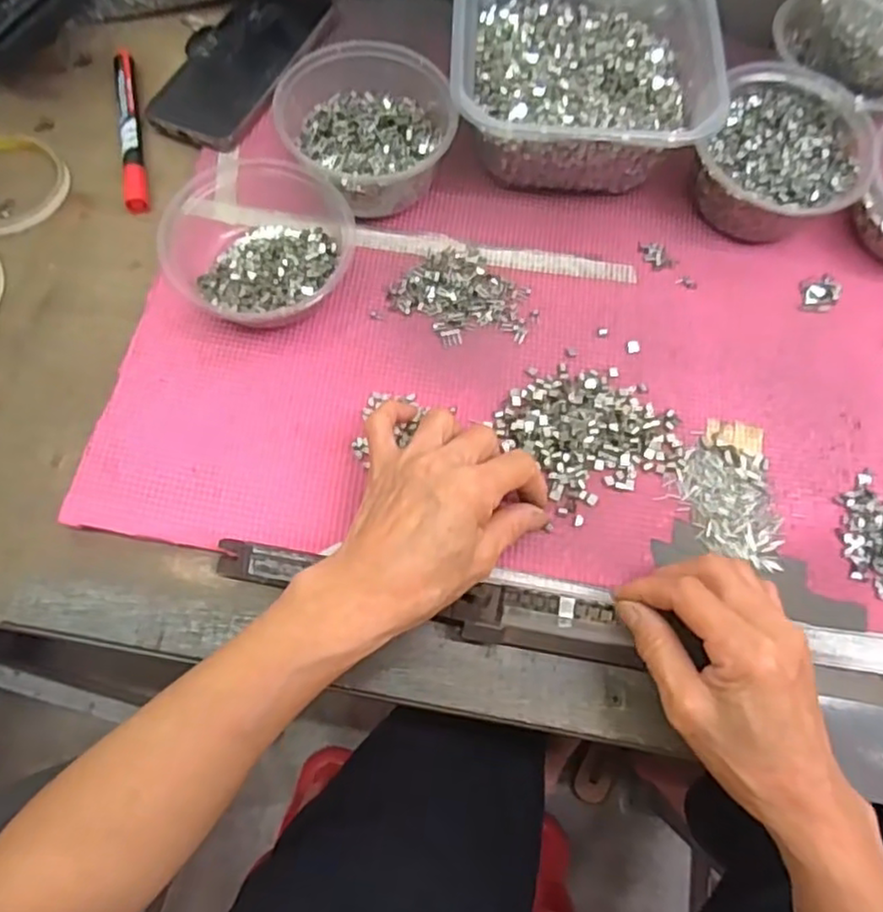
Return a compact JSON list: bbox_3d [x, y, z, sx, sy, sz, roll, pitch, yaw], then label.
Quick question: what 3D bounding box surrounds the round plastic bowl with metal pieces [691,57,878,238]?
[{"bbox_3d":[0.229,-0.202,0.459,0.104,0.055,0.117,26,72,7],"label":"round plastic bowl with metal pieces"}]

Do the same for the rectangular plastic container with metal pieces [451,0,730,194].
[{"bbox_3d":[0.094,-0.280,0.474,0.171,0.073,0.190,2,71,-1],"label":"rectangular plastic container with metal pieces"}]

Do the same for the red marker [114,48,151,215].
[{"bbox_3d":[-0.227,-0.240,0.487,0.015,0.012,0.147,-11,71,-5],"label":"red marker"}]

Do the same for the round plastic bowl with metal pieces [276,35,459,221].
[{"bbox_3d":[-0.051,-0.220,0.453,0.114,0.061,0.117,0,71,-1],"label":"round plastic bowl with metal pieces"}]

